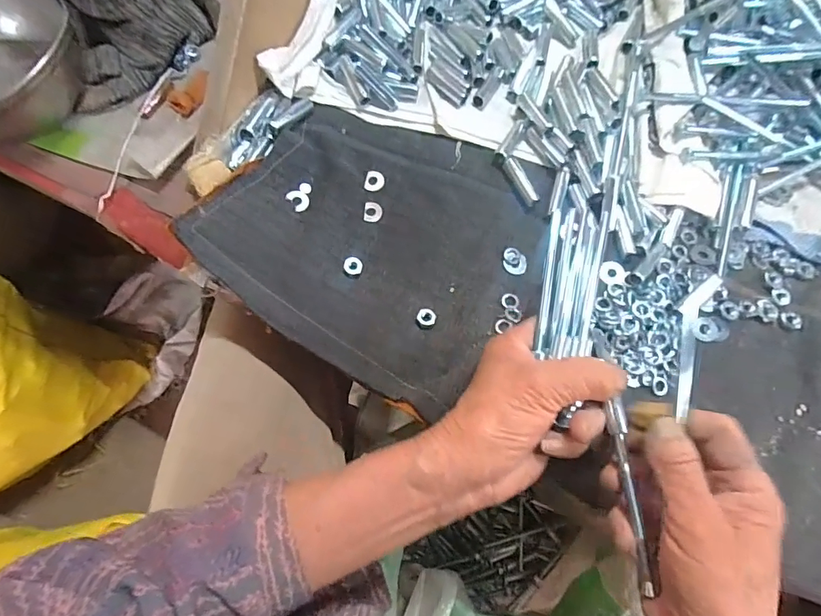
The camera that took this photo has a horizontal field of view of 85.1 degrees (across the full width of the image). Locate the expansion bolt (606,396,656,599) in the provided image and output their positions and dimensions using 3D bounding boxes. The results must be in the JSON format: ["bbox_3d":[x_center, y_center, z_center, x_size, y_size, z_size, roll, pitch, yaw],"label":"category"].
[{"bbox_3d":[0.123,0.103,0.250,0.008,0.007,0.101,-4,78,-3],"label":"expansion bolt"}]

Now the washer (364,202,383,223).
[{"bbox_3d":[-0.030,-0.079,0.364,0.014,0.004,0.018,6,74,0],"label":"washer"}]

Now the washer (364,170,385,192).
[{"bbox_3d":[-0.029,-0.106,0.374,0.016,0.004,0.020,10,75,1],"label":"washer"}]

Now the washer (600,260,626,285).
[{"bbox_3d":[0.159,-0.027,0.353,0.019,0.004,0.021,19,75,4],"label":"washer"}]

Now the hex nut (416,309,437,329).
[{"bbox_3d":[0.012,0.008,0.333,0.014,0.005,0.014,20,75,4],"label":"hex nut"}]

